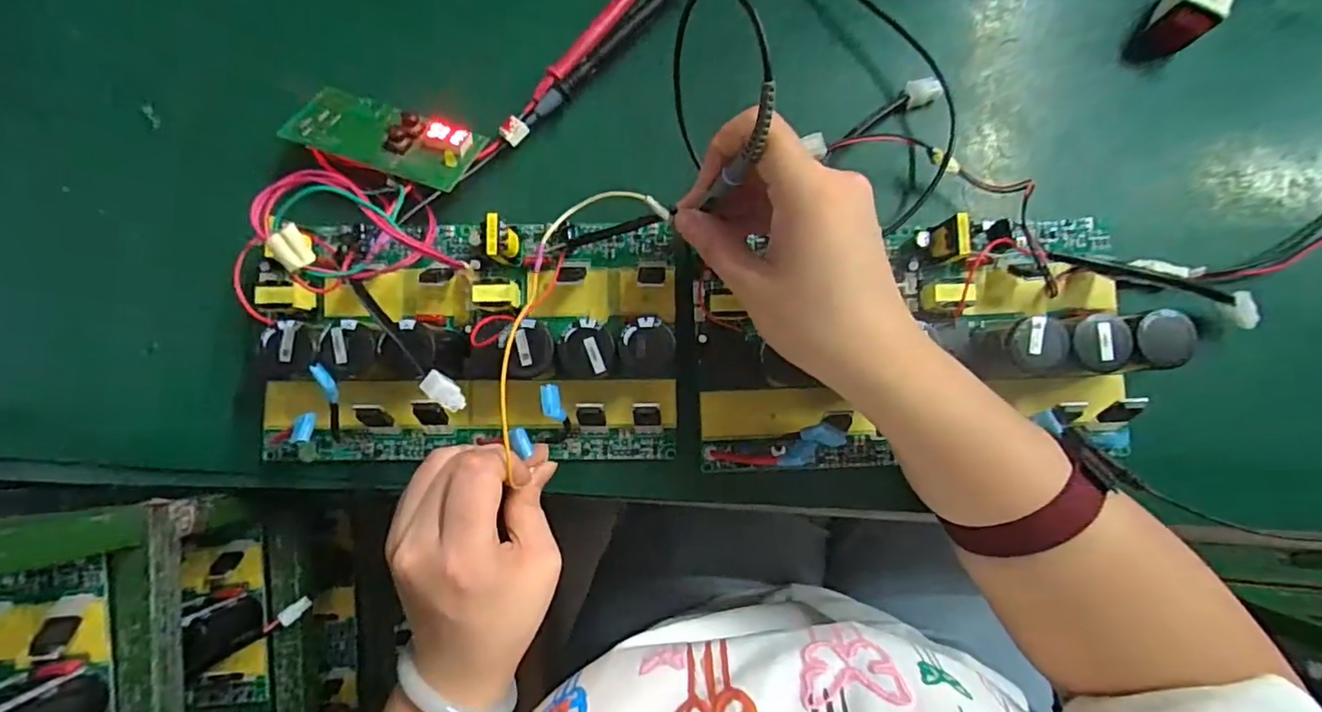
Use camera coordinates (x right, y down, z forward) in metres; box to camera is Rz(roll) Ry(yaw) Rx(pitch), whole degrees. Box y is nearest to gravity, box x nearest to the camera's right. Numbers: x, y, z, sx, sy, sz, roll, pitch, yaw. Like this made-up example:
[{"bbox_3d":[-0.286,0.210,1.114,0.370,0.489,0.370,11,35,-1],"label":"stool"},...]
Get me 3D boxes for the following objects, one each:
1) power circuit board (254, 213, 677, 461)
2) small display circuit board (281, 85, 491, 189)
[{"bbox_3d":[-0.112,-0.010,0.326,0.243,0.060,0.141,0,85,1],"label":"power circuit board"},{"bbox_3d":[-0.162,-0.129,0.343,0.105,0.011,0.047,19,63,6],"label":"small display circuit board"}]

